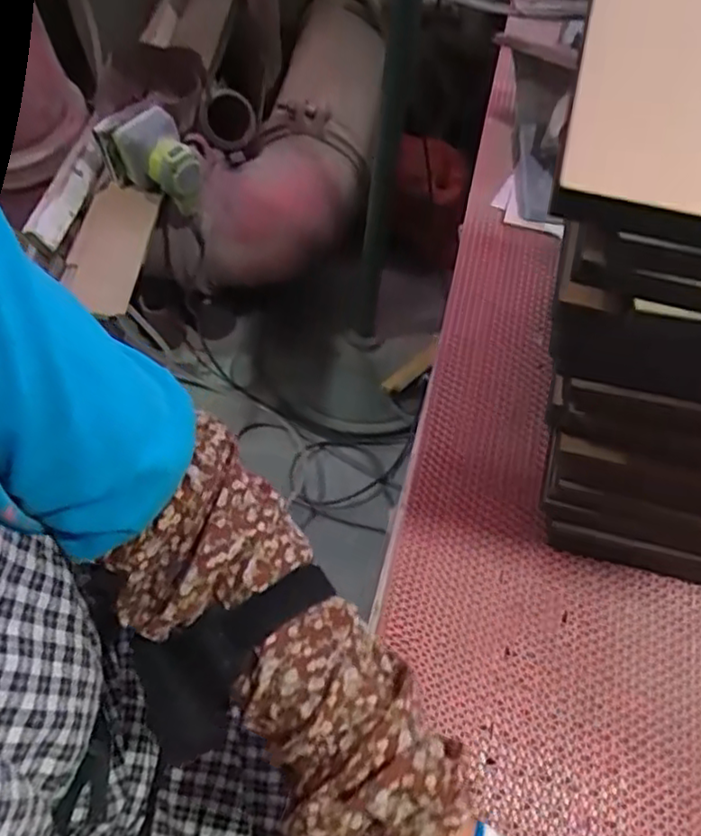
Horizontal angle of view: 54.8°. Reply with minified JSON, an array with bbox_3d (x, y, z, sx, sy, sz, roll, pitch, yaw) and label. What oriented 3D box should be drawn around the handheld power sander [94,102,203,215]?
[{"bbox_3d":[-0.281,-0.370,0.974,0.101,0.097,0.127,-38,68,-20],"label":"handheld power sander"}]

